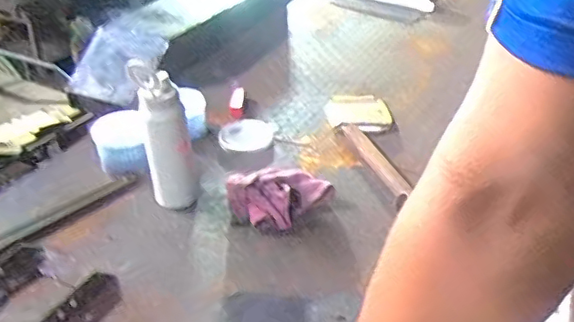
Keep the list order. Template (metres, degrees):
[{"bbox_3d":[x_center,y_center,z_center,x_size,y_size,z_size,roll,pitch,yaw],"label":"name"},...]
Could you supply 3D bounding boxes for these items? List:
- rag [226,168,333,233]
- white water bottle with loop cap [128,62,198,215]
[{"bbox_3d":[-0.021,0.062,1.094,0.186,0.059,0.159,-29,41,-34],"label":"rag"},{"bbox_3d":[-0.215,-0.031,1.059,0.081,0.264,0.077,-11,34,-12],"label":"white water bottle with loop cap"}]

